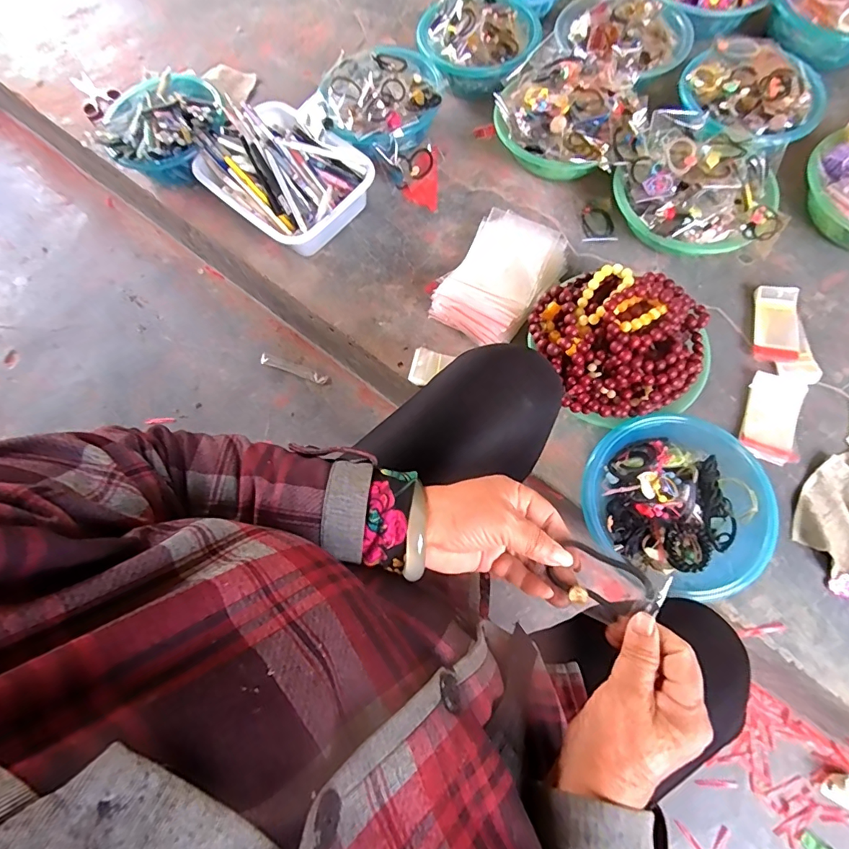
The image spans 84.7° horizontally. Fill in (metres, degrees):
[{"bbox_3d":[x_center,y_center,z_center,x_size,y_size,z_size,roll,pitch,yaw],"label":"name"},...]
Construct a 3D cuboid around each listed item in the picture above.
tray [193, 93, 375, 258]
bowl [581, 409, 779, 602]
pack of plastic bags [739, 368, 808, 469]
[{"bbox_3d":[-0.239,-0.430,0.790,0.218,0.113,0.284,-43,74,-12],"label":"tray"},{"bbox_3d":[0.324,0.090,0.603,0.222,0.077,0.192,36,76,14],"label":"bowl"},{"bbox_3d":[0.495,-0.008,0.661,0.076,0.014,0.134,22,73,10],"label":"pack of plastic bags"}]

